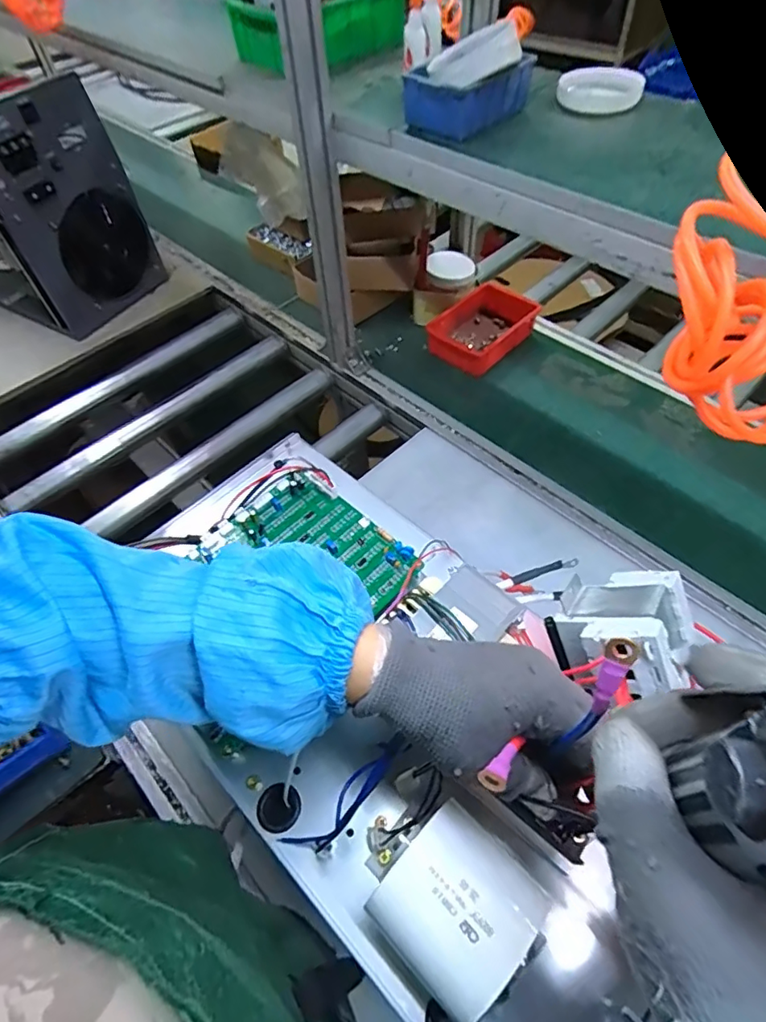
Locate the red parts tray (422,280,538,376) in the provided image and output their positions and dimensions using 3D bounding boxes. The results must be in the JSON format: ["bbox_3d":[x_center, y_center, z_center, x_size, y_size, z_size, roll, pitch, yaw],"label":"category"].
[{"bbox_3d":[0.195,-0.356,1.009,0.143,0.069,0.206,38,65,26],"label":"red parts tray"}]

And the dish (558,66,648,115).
[{"bbox_3d":[0.274,-0.536,0.670,0.099,0.031,0.062,5,55,7],"label":"dish"}]

